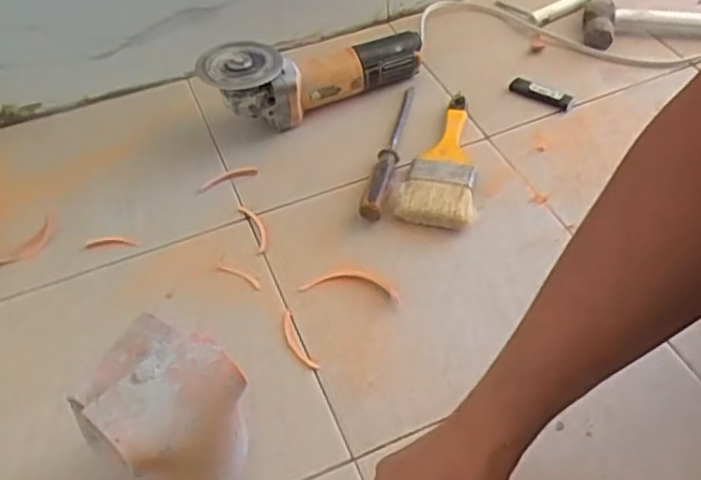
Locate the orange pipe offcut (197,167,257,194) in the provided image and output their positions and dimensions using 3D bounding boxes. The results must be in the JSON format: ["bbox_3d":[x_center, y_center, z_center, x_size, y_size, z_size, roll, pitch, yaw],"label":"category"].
[{"bbox_3d":[-0.146,-0.072,0.772,0.074,0.005,0.018,-18,52,-10],"label":"orange pipe offcut"}]

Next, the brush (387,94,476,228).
[{"bbox_3d":[0.109,-0.093,0.747,0.085,0.024,0.199,11,51,15],"label":"brush"}]

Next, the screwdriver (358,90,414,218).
[{"bbox_3d":[0.050,-0.109,0.763,0.023,0.028,0.231,9,50,14],"label":"screwdriver"}]

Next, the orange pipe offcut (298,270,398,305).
[{"bbox_3d":[0.000,0.043,0.663,0.100,0.004,0.034,6,52,9],"label":"orange pipe offcut"}]

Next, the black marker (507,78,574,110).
[{"bbox_3d":[0.235,-0.184,0.821,0.082,0.015,0.022,22,54,23],"label":"black marker"}]

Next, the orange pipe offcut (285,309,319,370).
[{"bbox_3d":[-0.050,0.094,0.610,0.015,0.004,0.068,-23,53,-14],"label":"orange pipe offcut"}]

